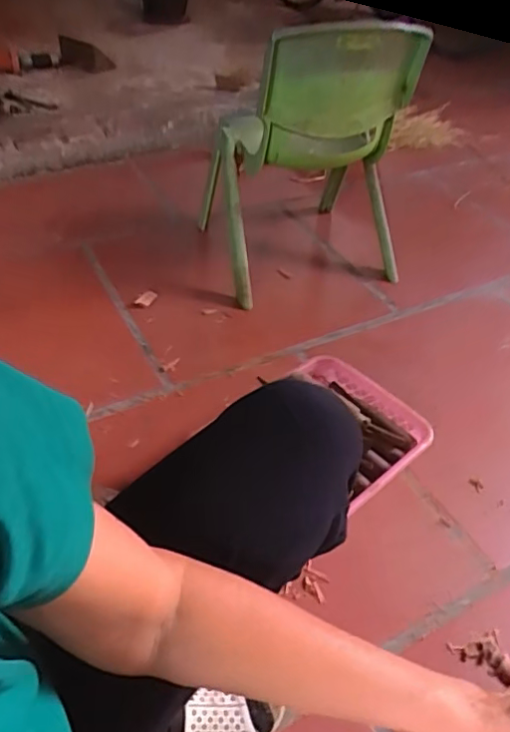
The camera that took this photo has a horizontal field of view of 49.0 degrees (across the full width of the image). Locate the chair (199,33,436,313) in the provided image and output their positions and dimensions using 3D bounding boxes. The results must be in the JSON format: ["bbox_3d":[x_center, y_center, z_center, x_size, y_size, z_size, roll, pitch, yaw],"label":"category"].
[{"bbox_3d":[0.113,-0.445,1.182,0.387,0.483,0.403,-6,43,-10],"label":"chair"}]

